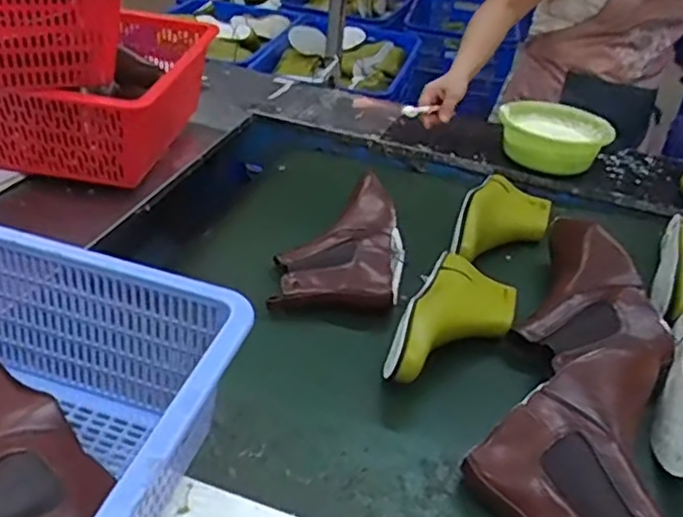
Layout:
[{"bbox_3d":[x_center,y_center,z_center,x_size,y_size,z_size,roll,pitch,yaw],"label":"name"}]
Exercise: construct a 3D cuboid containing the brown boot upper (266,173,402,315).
[{"bbox_3d":[0.004,-0.018,0.911,0.162,0.086,0.238,9,35,5],"label":"brown boot upper"}]

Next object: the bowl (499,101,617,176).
[{"bbox_3d":[0.369,-0.213,1.180,0.180,0.075,0.169,4,35,-3],"label":"bowl"}]

